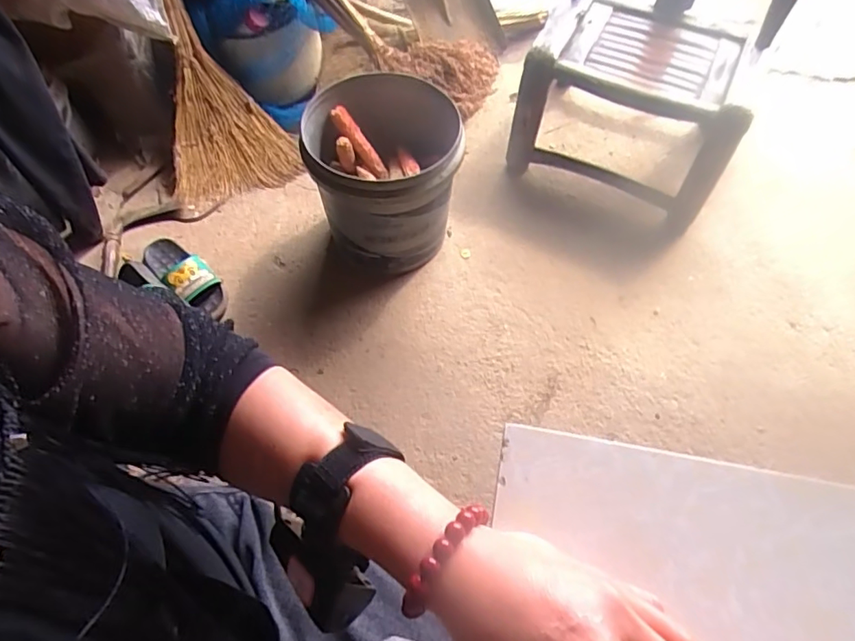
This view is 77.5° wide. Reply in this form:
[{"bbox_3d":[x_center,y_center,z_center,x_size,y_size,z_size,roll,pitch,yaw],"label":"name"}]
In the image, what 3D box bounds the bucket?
[{"bbox_3d":[-0.071,-0.267,0.958,0.252,0.230,0.281,-5,61,-1],"label":"bucket"}]

